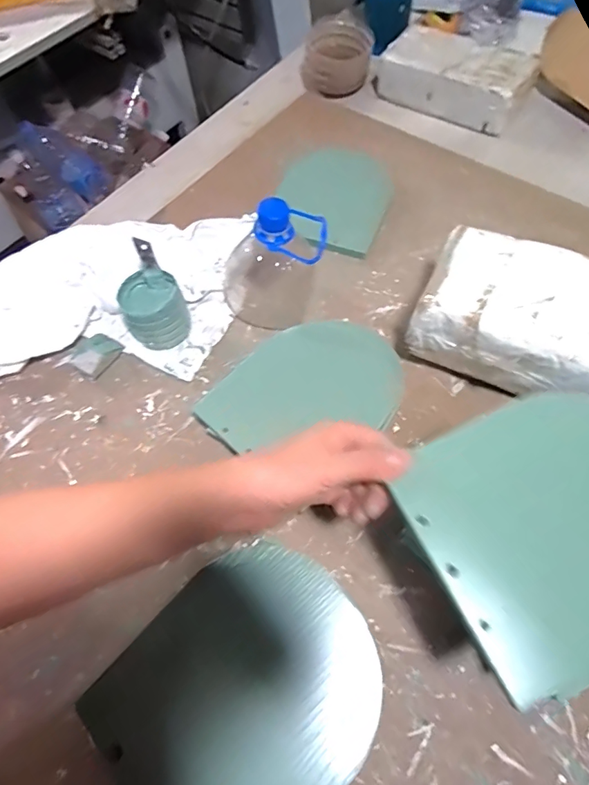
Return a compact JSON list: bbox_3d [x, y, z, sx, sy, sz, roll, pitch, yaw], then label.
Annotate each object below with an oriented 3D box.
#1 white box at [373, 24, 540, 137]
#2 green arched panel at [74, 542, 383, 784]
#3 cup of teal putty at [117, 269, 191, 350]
[{"bbox_3d":[0.230,-0.461,0.671,0.212,0.064,0.108,32,68,17],"label":"white box"},{"bbox_3d":[-0.032,0.193,0.296,0.170,0.014,0.149,-40,68,-17],"label":"green arched panel"},{"bbox_3d":[-0.153,-0.090,0.501,0.066,0.066,0.063,-22,64,-9],"label":"cup of teal putty"}]

